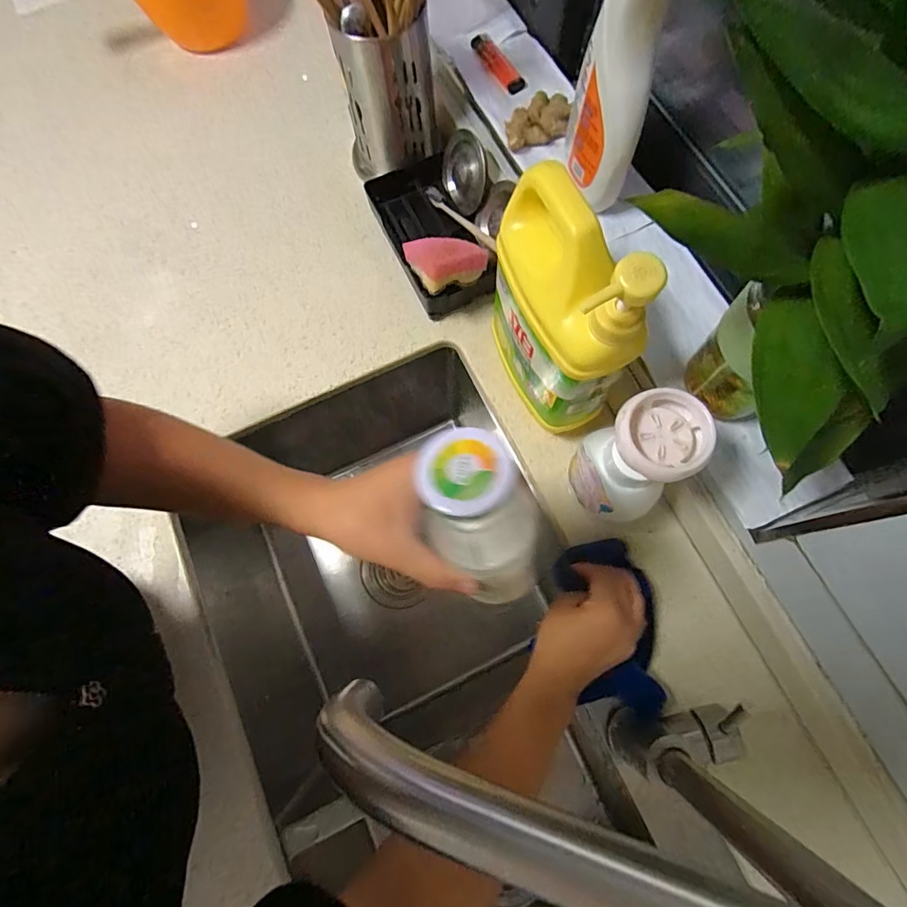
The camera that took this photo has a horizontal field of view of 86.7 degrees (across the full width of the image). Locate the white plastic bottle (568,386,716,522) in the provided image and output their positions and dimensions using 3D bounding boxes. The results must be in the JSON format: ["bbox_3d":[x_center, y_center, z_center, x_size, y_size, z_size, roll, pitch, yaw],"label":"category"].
[{"bbox_3d":[0.147,0.011,0.408,0.061,0.177,0.082,-33,75,-6],"label":"white plastic bottle"}]

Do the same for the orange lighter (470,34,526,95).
[{"bbox_3d":[0.052,-0.437,0.537,0.024,0.008,0.090,-26,74,-4],"label":"orange lighter"}]

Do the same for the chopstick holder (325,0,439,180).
[{"bbox_3d":[-0.077,-0.407,0.543,0.105,0.171,0.094,-11,73,-2],"label":"chopstick holder"}]

